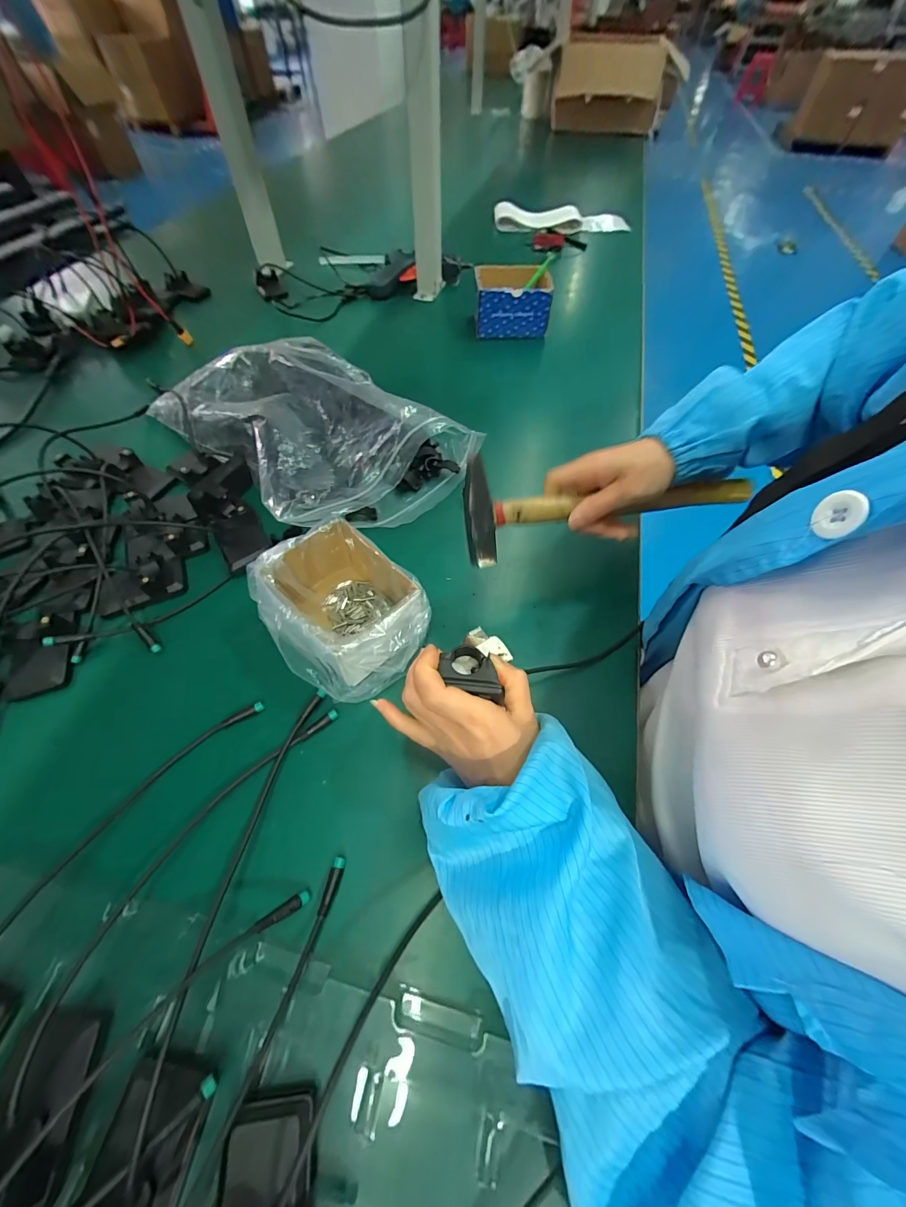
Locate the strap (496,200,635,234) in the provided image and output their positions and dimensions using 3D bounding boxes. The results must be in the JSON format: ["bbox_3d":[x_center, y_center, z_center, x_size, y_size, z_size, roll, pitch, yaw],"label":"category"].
[{"bbox_3d":[0.281,-0.977,1.011,0.341,0.064,0.087,-8,57,-6],"label":"strap"}]

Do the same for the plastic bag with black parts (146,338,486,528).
[{"bbox_3d":[-0.187,-0.242,0.505,0.395,0.075,0.249,40,66,22],"label":"plastic bag with black parts"}]

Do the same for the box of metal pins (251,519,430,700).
[{"bbox_3d":[-0.105,0.003,0.358,0.142,0.073,0.121,38,65,21],"label":"box of metal pins"}]

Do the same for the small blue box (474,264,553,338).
[{"bbox_3d":[0.101,-0.533,0.695,0.126,0.072,0.096,-4,57,-3],"label":"small blue box"}]

